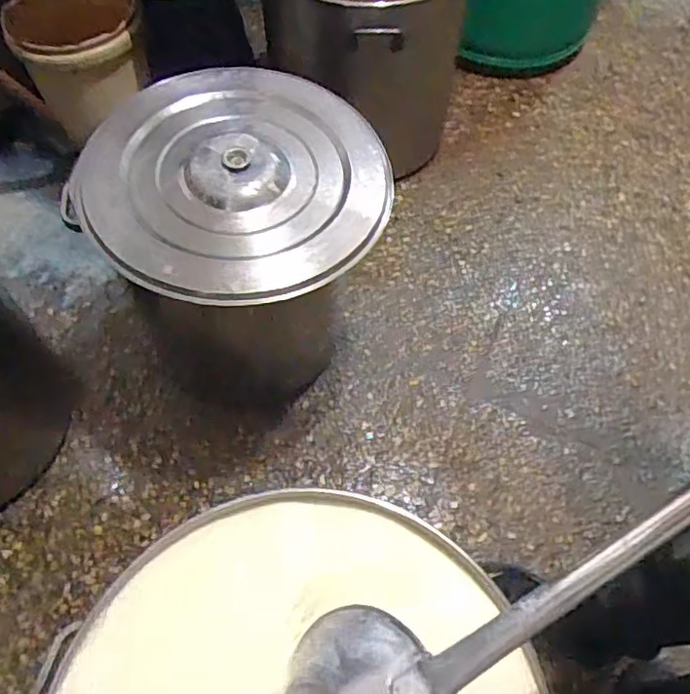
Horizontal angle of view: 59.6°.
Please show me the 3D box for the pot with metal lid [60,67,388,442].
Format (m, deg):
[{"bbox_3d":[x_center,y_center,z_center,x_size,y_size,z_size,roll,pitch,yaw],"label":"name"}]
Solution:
[{"bbox_3d":[-0.182,-0.161,1.170,0.474,0.515,0.491,32,64,17],"label":"pot with metal lid"}]

